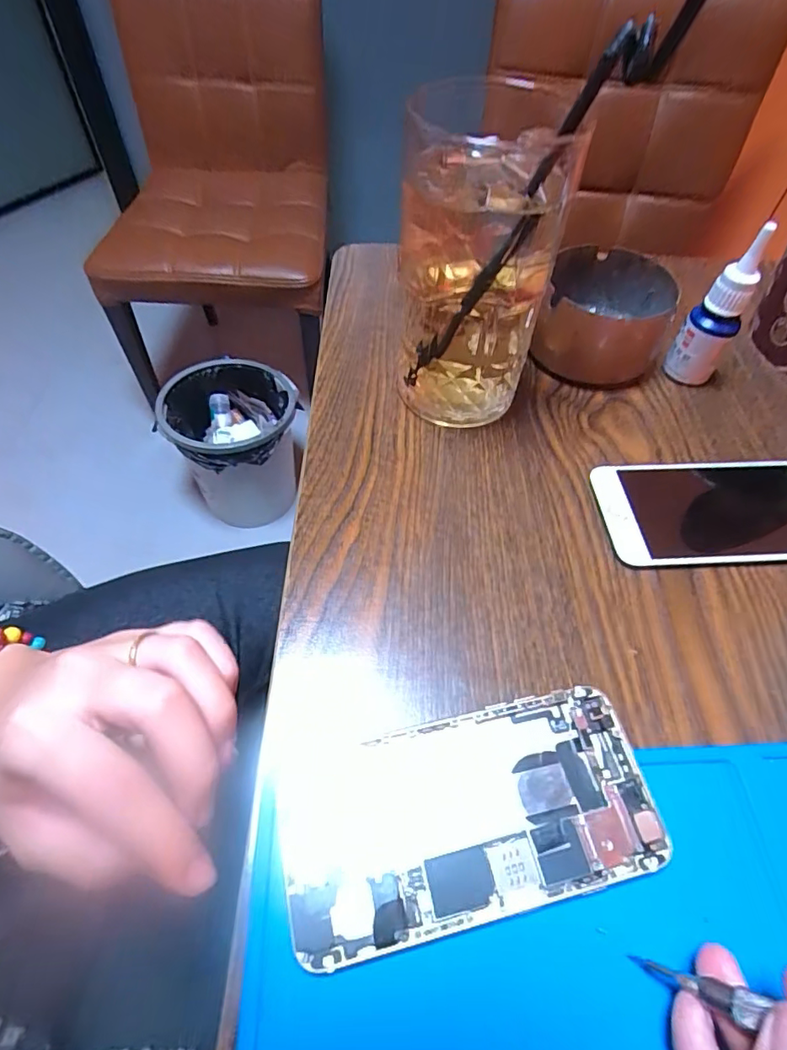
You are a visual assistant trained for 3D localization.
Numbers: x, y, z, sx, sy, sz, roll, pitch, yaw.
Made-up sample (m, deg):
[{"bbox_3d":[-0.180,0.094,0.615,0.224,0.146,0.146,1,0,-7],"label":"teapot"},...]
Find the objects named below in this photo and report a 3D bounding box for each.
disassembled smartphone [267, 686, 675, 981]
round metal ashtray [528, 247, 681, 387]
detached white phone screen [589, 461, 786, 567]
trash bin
[{"bbox_3d":[0.029,0.107,0.196,0.134,0.010,0.064,-10,56,-9],"label":"disassembled smartphone"},{"bbox_3d":[0.139,-0.140,0.349,0.077,0.050,0.081,1,55,-2],"label":"round metal ashtray"},{"bbox_3d":[0.177,-0.009,0.283,0.132,0.011,0.064,-2,55,-4],"label":"detached white phone screen"},{"bbox_3d":[-0.320,-0.166,1.107,0.250,0.246,0.252,1,57,-1],"label":"trash bin"}]

